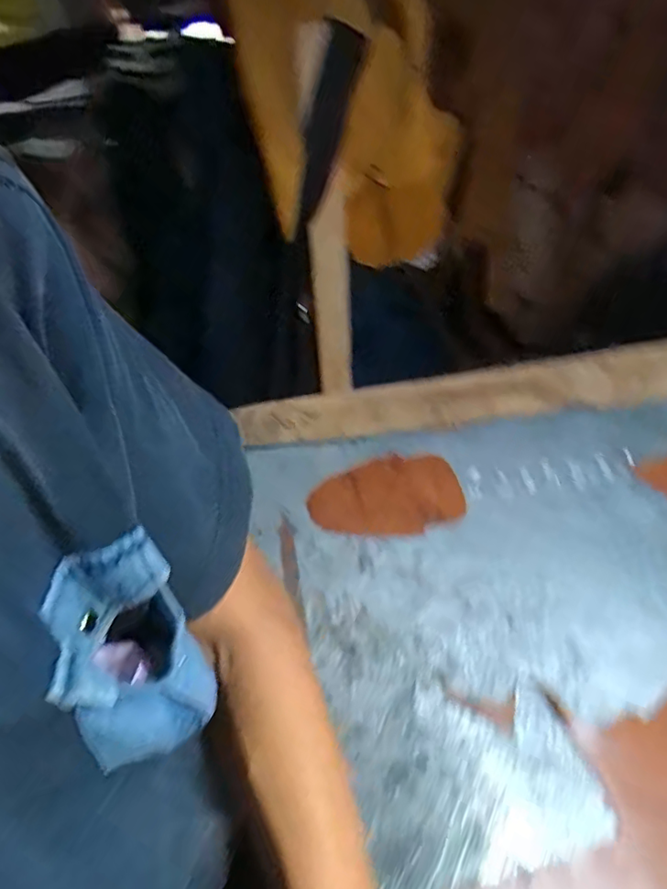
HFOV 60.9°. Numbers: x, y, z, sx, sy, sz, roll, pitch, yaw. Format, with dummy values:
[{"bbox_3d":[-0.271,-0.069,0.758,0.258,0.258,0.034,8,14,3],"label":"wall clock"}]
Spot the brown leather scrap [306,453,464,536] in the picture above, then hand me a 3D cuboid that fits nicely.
[{"bbox_3d":[0.056,0.056,0.618,0.161,0.006,0.095,-6,50,-2],"label":"brown leather scrap"}]

